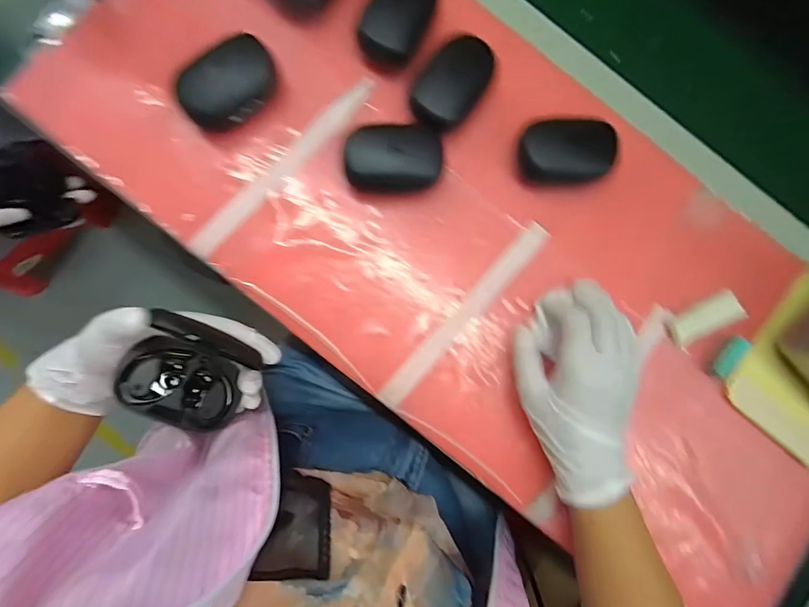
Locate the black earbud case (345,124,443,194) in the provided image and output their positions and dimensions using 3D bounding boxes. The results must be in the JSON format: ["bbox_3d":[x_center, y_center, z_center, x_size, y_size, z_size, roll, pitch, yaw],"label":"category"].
[{"bbox_3d":[-0.009,-0.119,0.325,0.078,0.032,0.051,-9,86,-5],"label":"black earbud case"}]

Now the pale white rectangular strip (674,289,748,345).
[{"bbox_3d":[0.268,0.012,0.343,0.062,0.007,0.027,-27,77,6],"label":"pale white rectangular strip"}]

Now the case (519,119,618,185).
[{"bbox_3d":[0.141,-0.133,0.335,0.074,0.024,0.052,0,85,-5],"label":"case"}]

